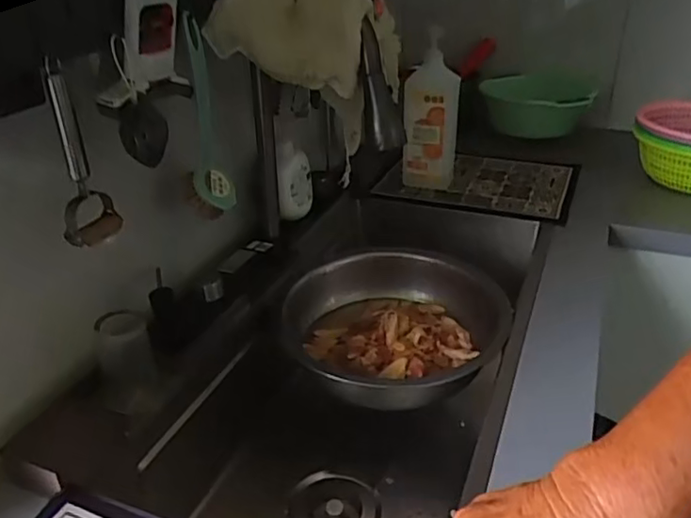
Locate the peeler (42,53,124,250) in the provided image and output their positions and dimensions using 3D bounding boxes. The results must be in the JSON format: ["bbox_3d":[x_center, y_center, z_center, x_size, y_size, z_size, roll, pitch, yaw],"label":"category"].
[{"bbox_3d":[-0.253,-0.099,0.576,0.049,0.174,0.040,-12,31,-19],"label":"peeler"}]

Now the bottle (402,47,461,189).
[{"bbox_3d":[0.159,-0.252,1.140,0.098,0.260,0.060,3,29,7],"label":"bottle"}]

